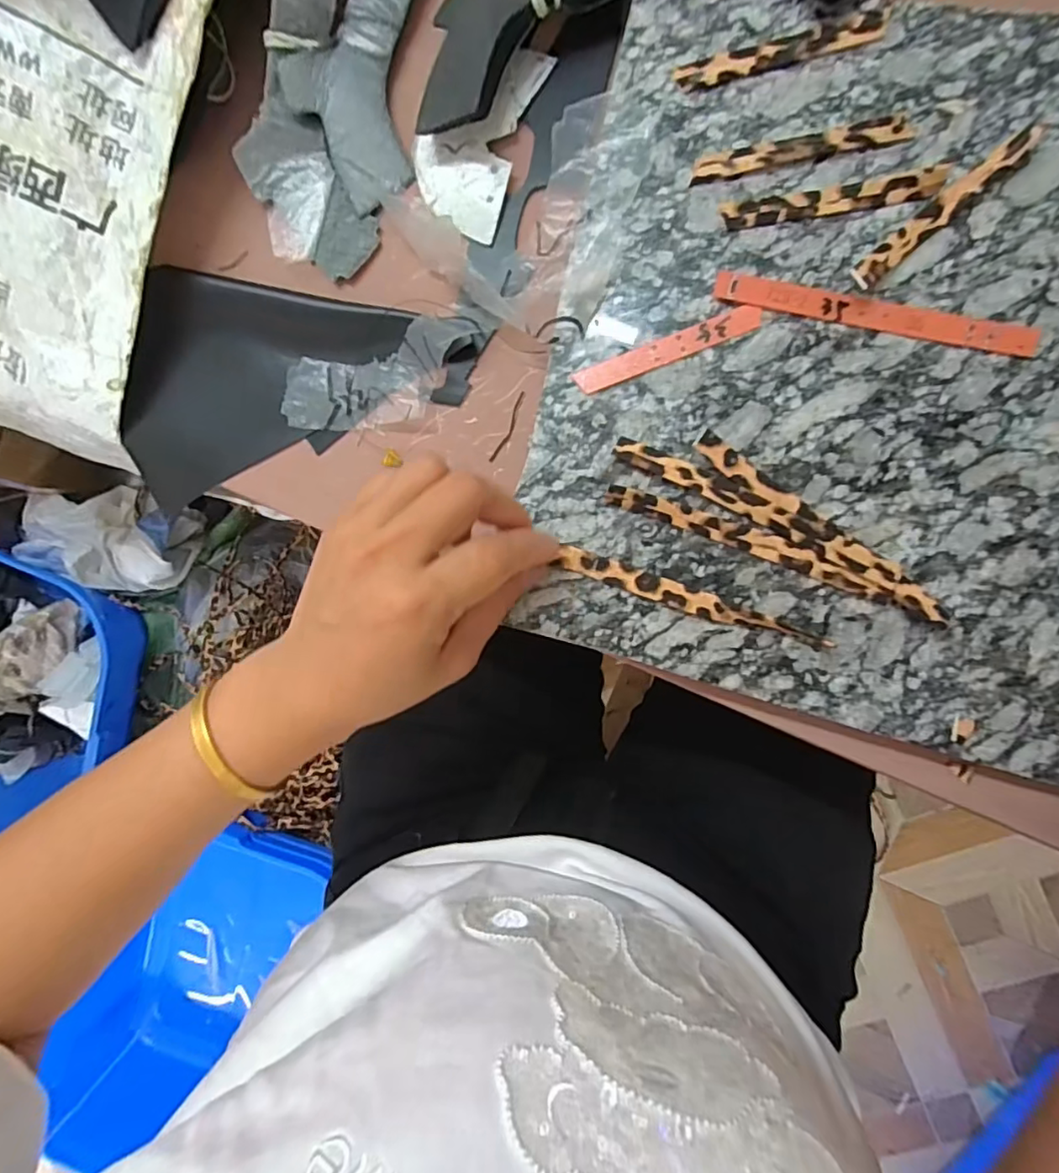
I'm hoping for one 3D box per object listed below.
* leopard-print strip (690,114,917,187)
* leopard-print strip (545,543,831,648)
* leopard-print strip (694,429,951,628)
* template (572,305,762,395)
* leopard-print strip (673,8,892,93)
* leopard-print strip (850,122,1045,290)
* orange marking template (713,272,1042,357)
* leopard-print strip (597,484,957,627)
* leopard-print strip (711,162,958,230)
[{"bbox_3d":[0.116,-0.189,0.248,0.088,0.004,0.012,-6,91,8],"label":"leopard-print strip"},{"bbox_3d":[0.072,0.006,0.262,0.121,0.010,0.012,19,95,10],"label":"leopard-print strip"},{"bbox_3d":[0.126,-0.025,0.251,0.127,0.008,0.013,38,97,5],"label":"leopard-print strip"},{"bbox_3d":[0.062,-0.107,0.261,0.083,0.004,0.011,-19,90,8],"label":"template"},{"bbox_3d":[0.108,-0.230,0.249,0.086,0.004,0.013,-7,91,8],"label":"leopard-print strip"},{"bbox_3d":[0.169,-0.154,0.238,0.085,0.011,0.013,-39,87,8],"label":"leopard-print strip"},{"bbox_3d":[0.146,-0.117,0.247,0.130,0.004,0.012,15,94,7],"label":"orange marking template"},{"bbox_3d":[0.106,-0.017,0.255,0.148,0.007,0.011,22,95,7],"label":"leopard-print strip"},{"bbox_3d":[0.129,-0.166,0.246,0.088,0.005,0.012,-3,92,8],"label":"leopard-print strip"}]

